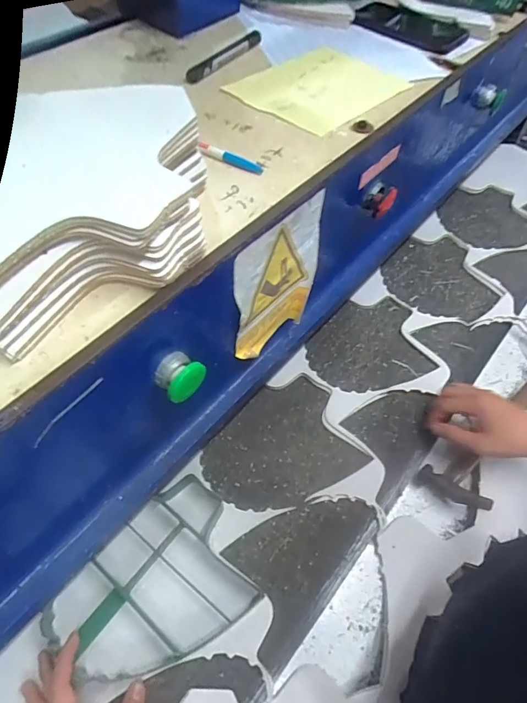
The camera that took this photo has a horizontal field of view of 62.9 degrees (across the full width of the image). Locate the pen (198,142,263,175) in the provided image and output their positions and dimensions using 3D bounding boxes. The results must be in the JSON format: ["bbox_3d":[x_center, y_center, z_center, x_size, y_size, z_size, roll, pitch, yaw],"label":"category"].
[{"bbox_3d":[-0.033,-0.190,0.421,0.071,0.010,0.011,23,58,14],"label":"pen"}]

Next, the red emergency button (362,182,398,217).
[{"bbox_3d":[0.139,-0.180,0.510,0.039,0.033,0.025,-38,64,-24],"label":"red emergency button"}]

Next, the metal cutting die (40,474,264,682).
[{"bbox_3d":[-0.120,0.263,0.480,0.223,0.029,0.163,-34,64,-23],"label":"metal cutting die"}]

